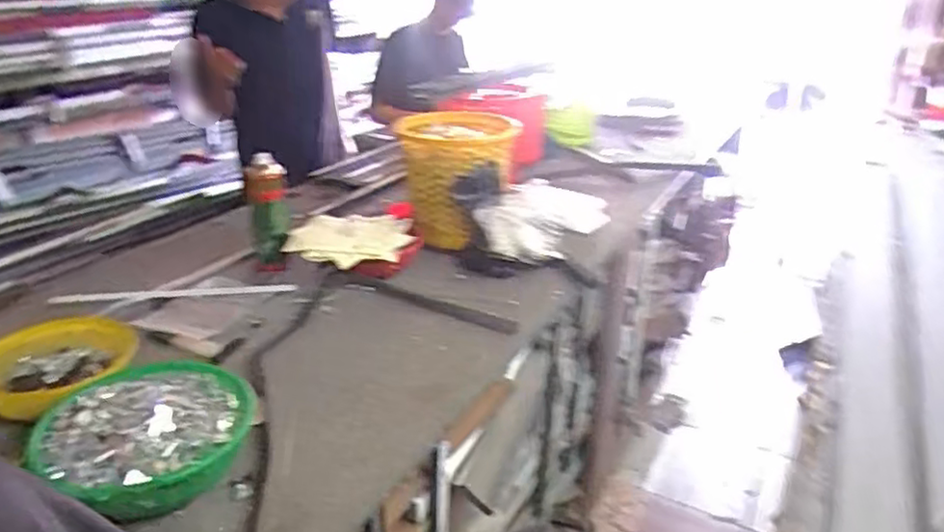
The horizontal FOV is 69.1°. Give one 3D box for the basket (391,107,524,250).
[{"bbox_3d":[-0.039,-0.184,1.446,0.258,0.227,0.233,2,24,3],"label":"basket"}]

